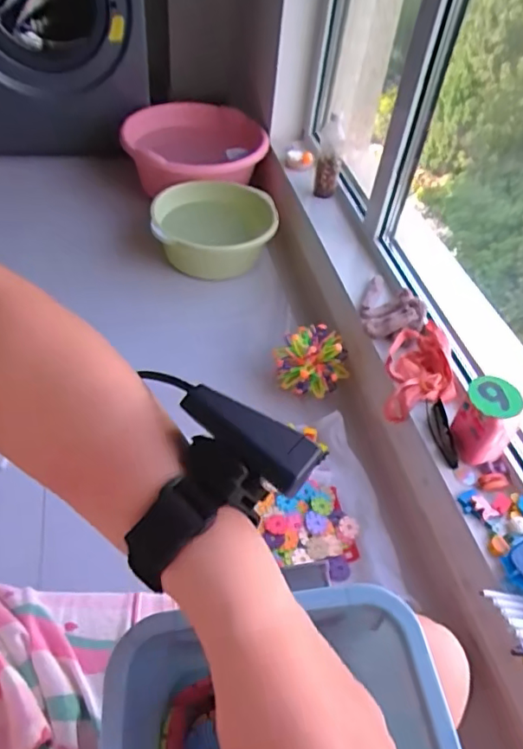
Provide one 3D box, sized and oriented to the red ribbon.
[{"bbox_3d":[0.325,-0.011,1.106,0.126,0.106,0.192,7,47,0],"label":"red ribbon"}]

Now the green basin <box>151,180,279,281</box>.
[{"bbox_3d":[-0.156,-0.433,1.666,0.370,0.196,0.370,3,47,-4],"label":"green basin"}]

